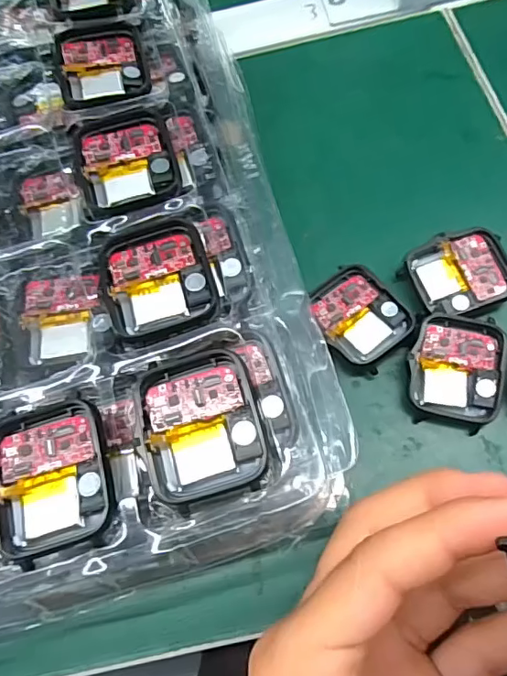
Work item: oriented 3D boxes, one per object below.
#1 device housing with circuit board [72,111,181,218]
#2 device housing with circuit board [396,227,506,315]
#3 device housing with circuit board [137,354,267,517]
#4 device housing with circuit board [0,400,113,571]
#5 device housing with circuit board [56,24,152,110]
[{"bbox_3d":[-0.050,-0.071,0.202,0.038,0.004,0.047,-14,72,1],"label":"device housing with circuit board"},{"bbox_3d":[0.095,-0.029,0.231,0.044,0.010,0.037,-22,67,-3],"label":"device housing with circuit board"},{"bbox_3d":[-0.017,0.027,0.160,0.037,0.010,0.044,-16,67,-1],"label":"device housing with circuit board"},{"bbox_3d":[-0.064,0.043,0.161,0.038,0.013,0.044,-17,67,-1],"label":"device housing with circuit board"},{"bbox_3d":[-0.065,-0.119,0.221,0.037,0.004,0.045,-15,67,0],"label":"device housing with circuit board"}]

